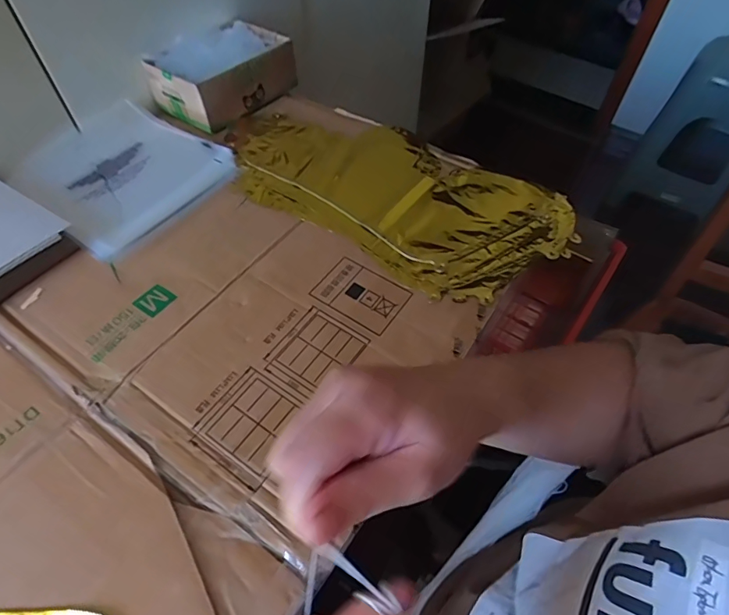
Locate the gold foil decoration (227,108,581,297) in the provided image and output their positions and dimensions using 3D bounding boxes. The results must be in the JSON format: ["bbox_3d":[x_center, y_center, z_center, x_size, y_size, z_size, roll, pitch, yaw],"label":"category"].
[{"bbox_3d":[0.025,-0.156,0.585,0.440,0.026,0.233,33,60,21],"label":"gold foil decoration"}]

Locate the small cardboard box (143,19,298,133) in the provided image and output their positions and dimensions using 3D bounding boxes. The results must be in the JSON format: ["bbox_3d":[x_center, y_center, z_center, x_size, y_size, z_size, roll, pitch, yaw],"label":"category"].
[{"bbox_3d":[-0.200,-0.347,0.663,0.128,0.077,0.179,35,61,23],"label":"small cardboard box"}]

